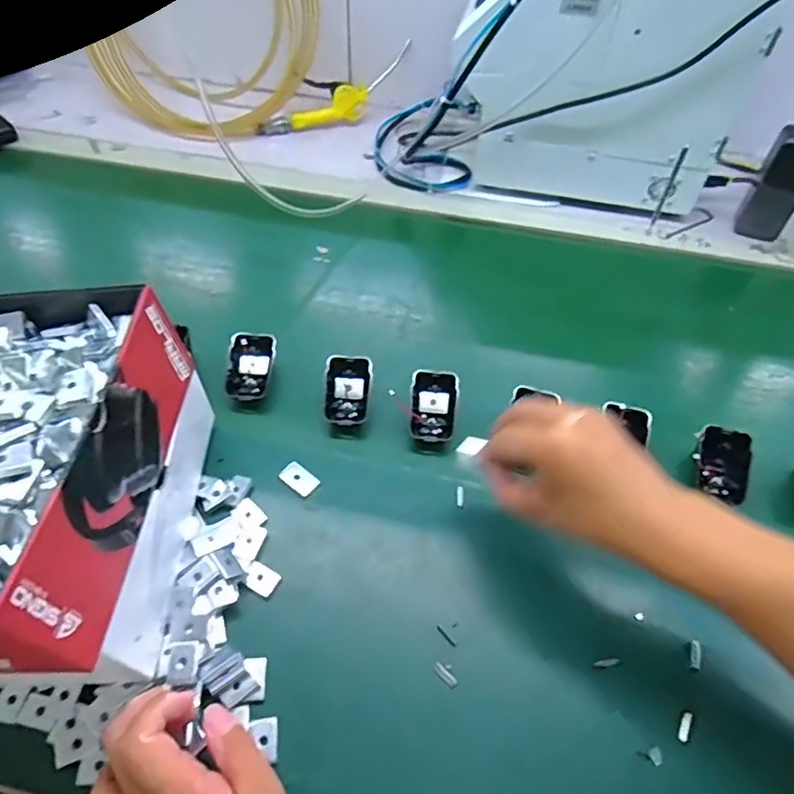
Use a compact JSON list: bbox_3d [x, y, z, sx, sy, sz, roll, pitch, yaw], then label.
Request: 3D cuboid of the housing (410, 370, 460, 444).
[{"bbox_3d":[0.037,0.009,0.559,0.045,0.013,0.069,1,82,6],"label":"housing"}]

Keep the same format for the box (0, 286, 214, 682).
[{"bbox_3d":[-0.268,0.064,0.408,0.199,0.183,0.236,2,51,0],"label":"box"}]

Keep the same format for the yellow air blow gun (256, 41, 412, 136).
[{"bbox_3d":[-0.093,-0.471,0.902,0.271,0.072,0.046,-28,58,-3],"label":"yellow air blow gun"}]

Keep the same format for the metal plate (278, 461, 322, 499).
[{"bbox_3d":[-0.089,0.075,0.520,0.035,0.004,0.022,35,59,22],"label":"metal plate"}]

